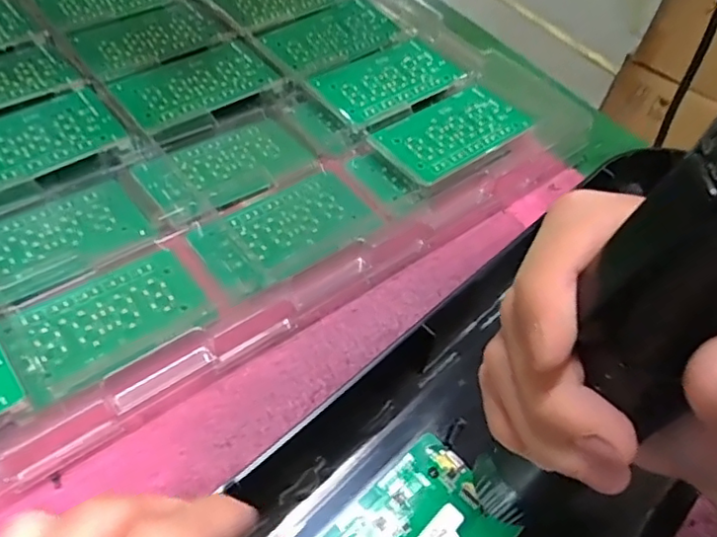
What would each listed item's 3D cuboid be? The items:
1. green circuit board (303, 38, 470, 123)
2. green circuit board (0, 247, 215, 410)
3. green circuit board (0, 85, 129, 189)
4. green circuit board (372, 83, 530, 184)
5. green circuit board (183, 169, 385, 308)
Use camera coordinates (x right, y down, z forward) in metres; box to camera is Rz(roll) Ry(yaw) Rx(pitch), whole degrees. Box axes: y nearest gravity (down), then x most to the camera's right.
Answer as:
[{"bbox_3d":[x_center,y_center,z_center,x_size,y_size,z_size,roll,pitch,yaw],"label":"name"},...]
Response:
[{"bbox_3d":[0.023,-0.140,0.449,0.104,0.006,0.063,-32,64,-26],"label":"green circuit board"},{"bbox_3d":[-0.129,0.025,0.315,0.095,0.008,0.058,-27,60,-28],"label":"green circuit board"},{"bbox_3d":[-0.205,-0.080,0.379,0.106,0.005,0.061,-30,66,-30],"label":"green circuit board"},{"bbox_3d":[0.064,-0.095,0.419,0.104,0.005,0.058,-31,60,-26],"label":"green circuit board"},{"bbox_3d":[-0.043,-0.024,0.364,0.104,0.009,0.062,-29,66,-30],"label":"green circuit board"}]

